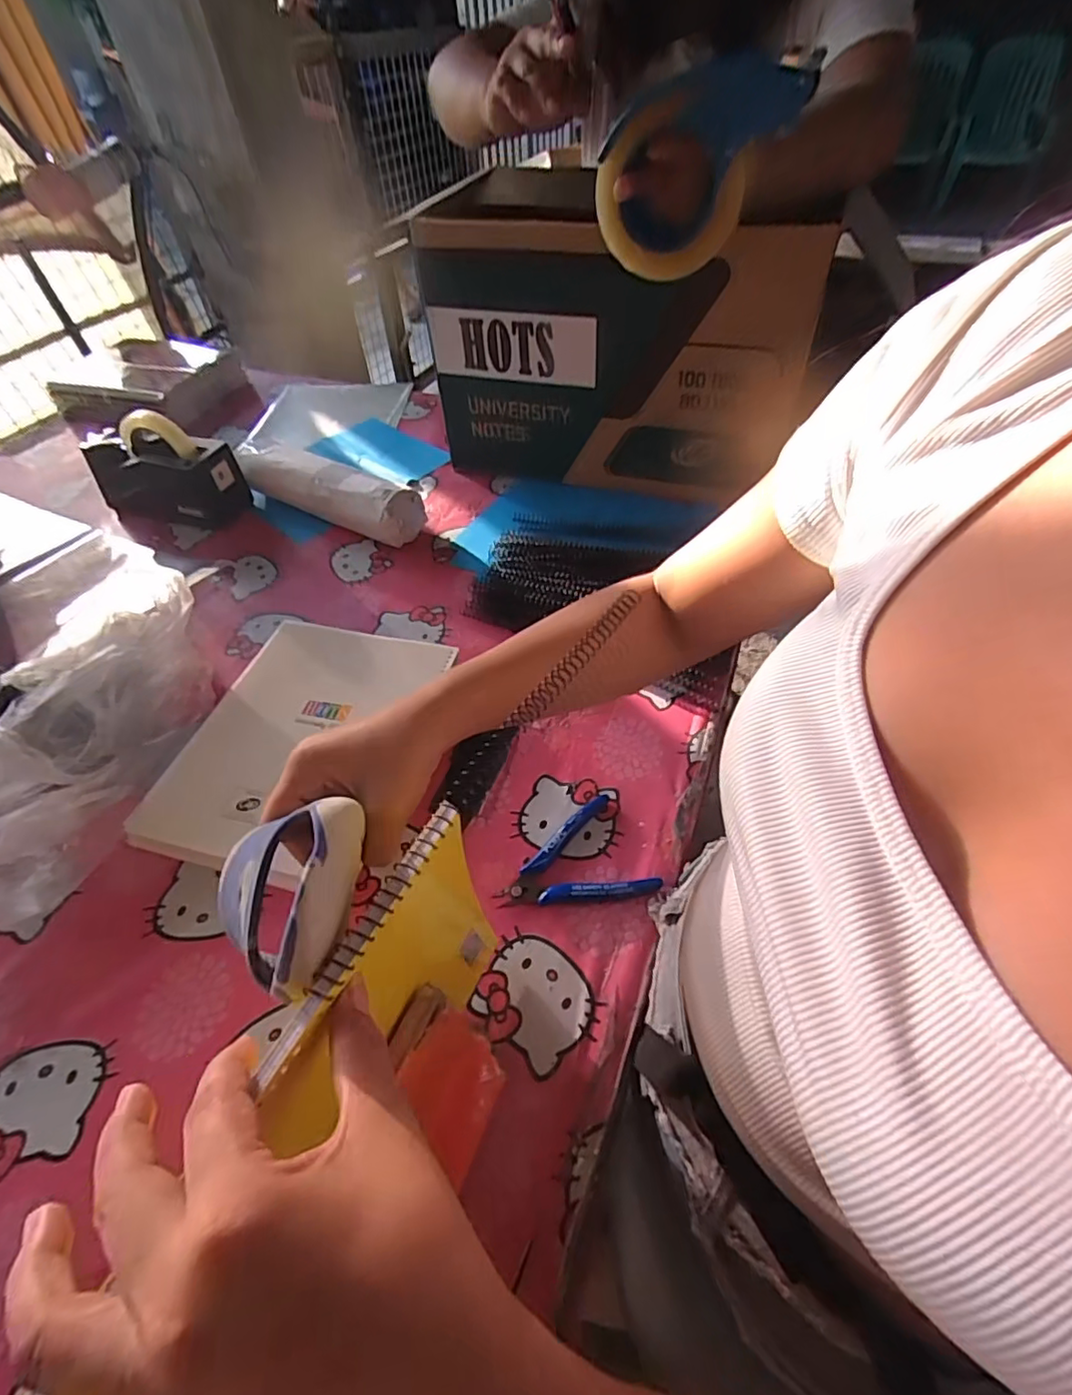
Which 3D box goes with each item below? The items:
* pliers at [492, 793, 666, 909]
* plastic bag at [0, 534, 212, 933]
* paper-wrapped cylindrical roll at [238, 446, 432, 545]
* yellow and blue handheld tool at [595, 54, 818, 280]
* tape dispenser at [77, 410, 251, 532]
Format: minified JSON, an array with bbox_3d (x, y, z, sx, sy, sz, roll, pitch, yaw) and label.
[{"bbox_3d":[0.027,0.134,0.456,0.112,0.011,0.086,-24,52,-15],"label":"pliers"},{"bbox_3d":[-0.427,0.040,0.510,0.182,0.117,0.371,8,51,11],"label":"plastic bag"},{"bbox_3d":[-0.277,-0.277,0.787,0.304,0.063,0.069,27,57,24],"label":"paper-wrapped cylindrical roll"},{"bbox_3d":[0.124,-0.409,0.465,0.142,0.121,0.053,14,52,14],"label":"yellow and blue handheld tool"},{"bbox_3d":[-0.500,-0.309,0.786,0.207,0.120,0.092,17,53,18],"label":"tape dispenser"}]

